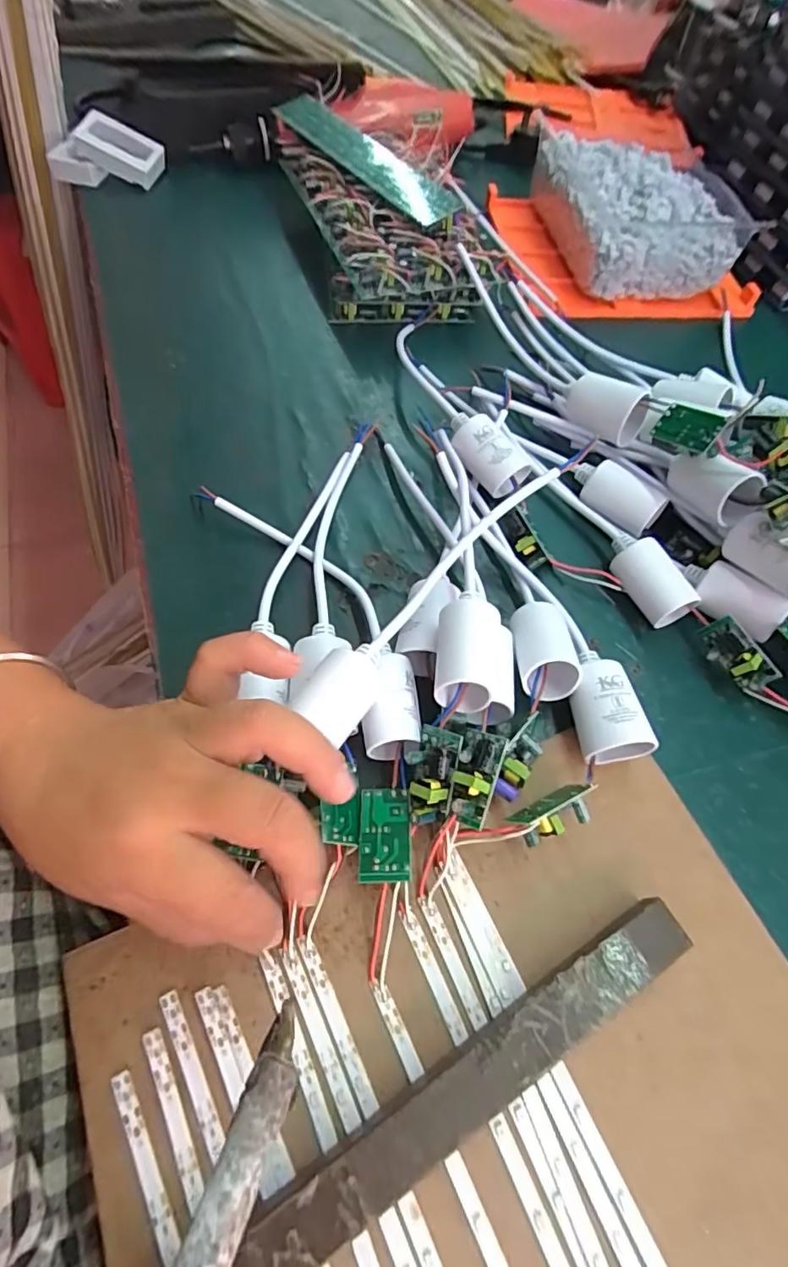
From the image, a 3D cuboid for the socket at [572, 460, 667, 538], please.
[{"bbox_3d":[0.132,-0.081,0.325,0.026,0.027,0.055,-34,69,-20],"label":"socket"}]

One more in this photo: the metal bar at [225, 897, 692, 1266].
[{"bbox_3d":[0.017,0.161,0.191,0.210,0.018,0.023,-27,66,-17],"label":"metal bar"}]

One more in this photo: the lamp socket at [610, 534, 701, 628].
[{"bbox_3d":[0.136,-0.028,0.298,0.027,0.027,0.050,-27,66,-17],"label":"lamp socket"}]

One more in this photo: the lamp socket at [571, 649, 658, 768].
[{"bbox_3d":[0.097,0.036,0.261,0.029,0.029,0.048,-5,62,-6],"label":"lamp socket"}]

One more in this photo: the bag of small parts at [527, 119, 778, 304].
[{"bbox_3d":[0.201,-0.344,0.457,0.138,0.056,0.161,-8,62,-8],"label":"bag of small parts"}]

